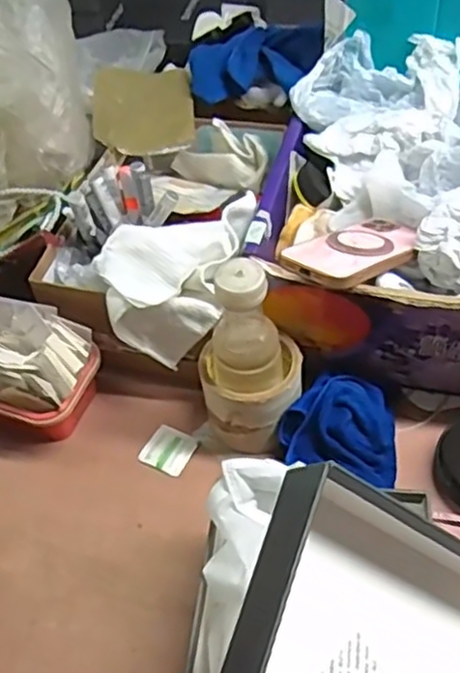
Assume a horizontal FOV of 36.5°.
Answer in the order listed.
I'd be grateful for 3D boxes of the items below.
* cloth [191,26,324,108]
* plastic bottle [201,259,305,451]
[{"bbox_3d":[0.026,-0.320,0.821,0.162,0.059,0.092,11,51,16],"label":"cloth"},{"bbox_3d":[0.014,0.024,0.588,0.088,0.180,0.069,1,49,7],"label":"plastic bottle"}]

